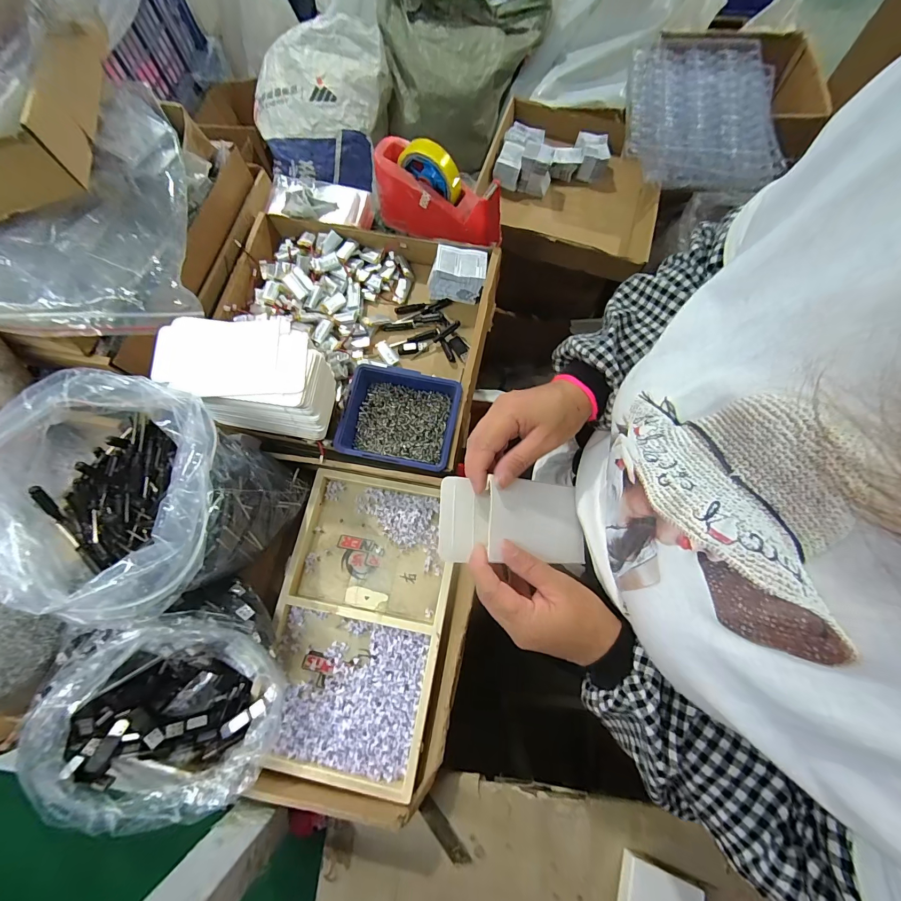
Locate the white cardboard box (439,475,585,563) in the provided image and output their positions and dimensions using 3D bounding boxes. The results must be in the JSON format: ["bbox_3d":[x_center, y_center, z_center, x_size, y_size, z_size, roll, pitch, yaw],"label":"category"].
[{"bbox_3d":[0.058,0.059,0.326,0.133,0.025,0.068,6,72,-16],"label":"white cardboard box"}]

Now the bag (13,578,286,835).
[{"bbox_3d":[-0.282,0.256,0.385,0.194,0.134,0.197,-22,73,-5],"label":"bag"}]

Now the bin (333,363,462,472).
[{"bbox_3d":[-0.064,-0.038,0.503,0.141,0.050,0.125,10,73,5],"label":"bin"}]

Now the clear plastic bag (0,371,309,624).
[{"bbox_3d":[-0.306,0.047,0.389,0.207,0.181,0.201,27,75,10],"label":"clear plastic bag"}]

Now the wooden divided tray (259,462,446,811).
[{"bbox_3d":[-0.107,0.195,0.461,0.187,0.034,0.322,8,73,5],"label":"wooden divided tray"}]

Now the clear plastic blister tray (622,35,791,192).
[{"bbox_3d":[0.525,-0.713,0.797,0.310,0.058,0.351,7,83,2],"label":"clear plastic blister tray"}]

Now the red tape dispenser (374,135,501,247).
[{"bbox_3d":[-0.021,-0.377,0.572,0.200,0.108,0.068,32,76,11],"label":"red tape dispenser"}]

